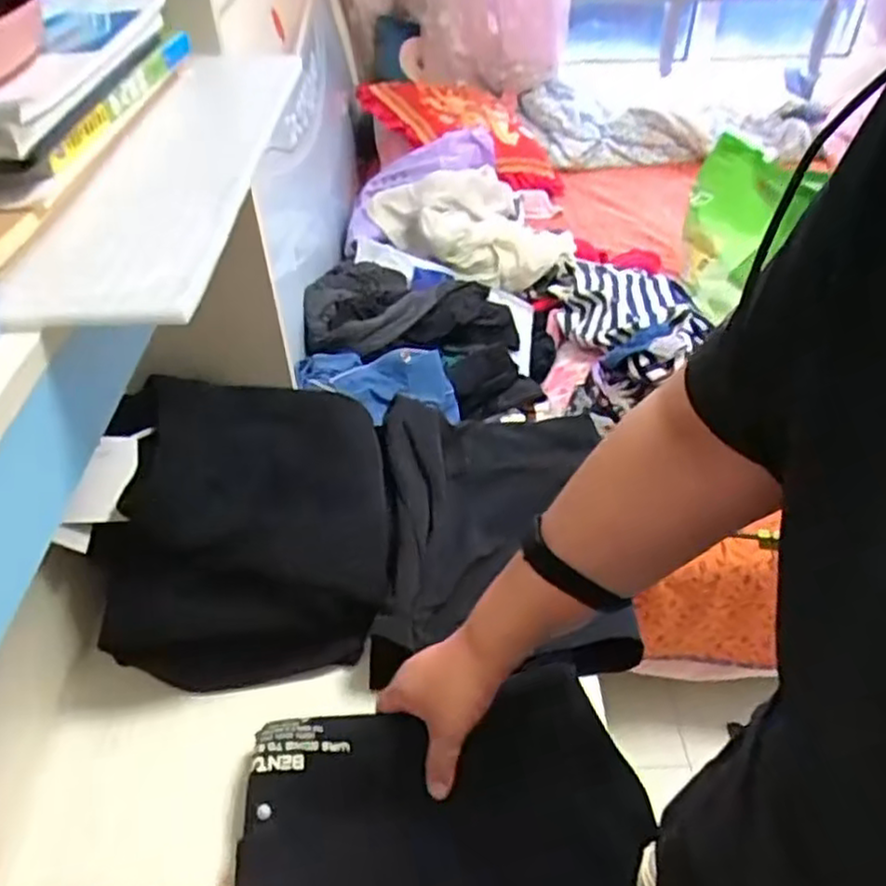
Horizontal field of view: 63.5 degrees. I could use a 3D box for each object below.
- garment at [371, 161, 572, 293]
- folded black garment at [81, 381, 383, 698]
[{"bbox_3d":[0.053,-0.548,1.693,0.366,0.144,0.491,-18,46,-16],"label":"garment"},{"bbox_3d":[-0.196,0.079,0.750,0.279,0.043,0.311,3,68,-25],"label":"folded black garment"}]

